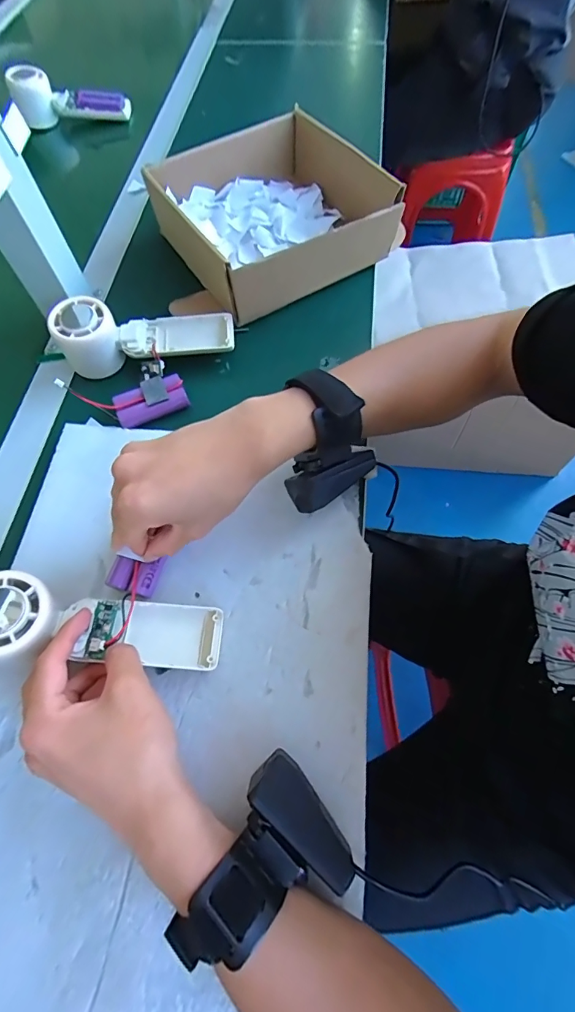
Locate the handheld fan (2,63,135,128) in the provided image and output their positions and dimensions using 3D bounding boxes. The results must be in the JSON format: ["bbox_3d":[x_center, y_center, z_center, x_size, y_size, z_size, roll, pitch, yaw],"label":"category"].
[{"bbox_3d":[-0.325,-0.611,0.653,0.159,0.058,0.046,-1,64,2],"label":"handheld fan"}]

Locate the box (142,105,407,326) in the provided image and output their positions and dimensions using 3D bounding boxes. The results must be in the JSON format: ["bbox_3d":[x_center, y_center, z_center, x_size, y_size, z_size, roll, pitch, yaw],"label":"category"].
[{"bbox_3d":[-0.021,-0.328,0.493,0.209,0.082,0.224,-29,67,-10],"label":"box"}]

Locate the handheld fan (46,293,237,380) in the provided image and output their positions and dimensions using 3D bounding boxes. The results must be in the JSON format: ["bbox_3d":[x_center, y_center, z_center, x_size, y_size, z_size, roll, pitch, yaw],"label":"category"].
[{"bbox_3d":[-0.136,-0.168,0.426,0.160,0.059,0.049,-6,65,1],"label":"handheld fan"}]

